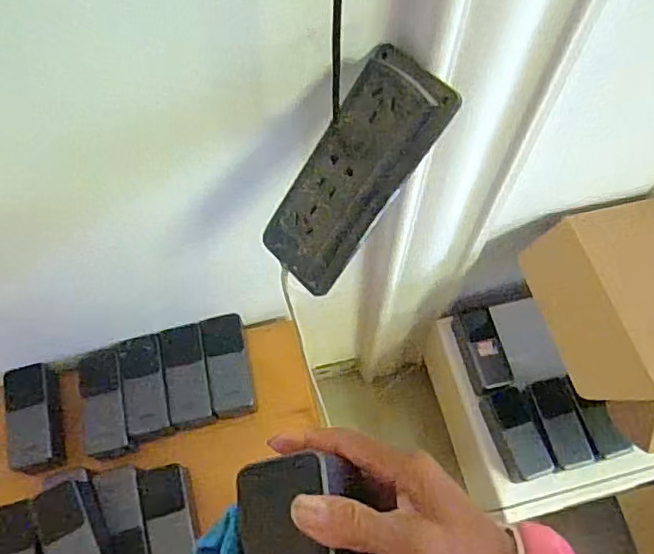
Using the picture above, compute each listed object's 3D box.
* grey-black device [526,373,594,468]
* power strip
[{"bbox_3d":[0.345,0.213,0.866,0.057,0.023,0.127,-13,67,-5],"label":"grey-black device"},{"bbox_3d":[0.016,-0.074,0.437,0.067,0.027,0.180,42,114,17],"label":"power strip"}]

